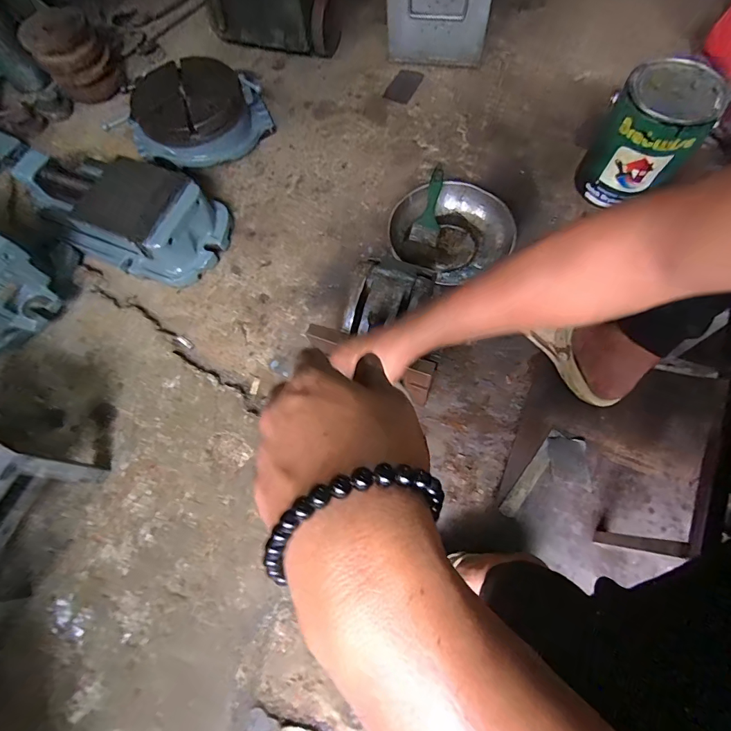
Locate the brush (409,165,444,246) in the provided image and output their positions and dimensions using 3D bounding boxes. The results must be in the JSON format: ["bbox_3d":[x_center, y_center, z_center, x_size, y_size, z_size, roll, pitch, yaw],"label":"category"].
[{"bbox_3d":[0.138,-0.329,0.807,0.055,0.022,0.166,14,83,9],"label":"brush"}]

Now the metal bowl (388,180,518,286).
[{"bbox_3d":[0.178,-0.276,0.806,0.236,0.067,0.195,34,71,16],"label":"metal bowl"}]

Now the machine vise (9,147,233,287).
[{"bbox_3d":[-0.504,-0.336,0.834,0.405,0.122,0.221,24,69,12],"label":"machine vise"}]

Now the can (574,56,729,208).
[{"bbox_3d":[0.529,-0.422,0.759,0.143,0.228,0.147,-1,69,2],"label":"can"}]

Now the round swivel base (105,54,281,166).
[{"bbox_3d":[-0.399,-0.595,0.928,0.232,0.122,0.315,34,72,16],"label":"round swivel base"}]

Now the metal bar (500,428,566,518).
[{"bbox_3d":[0.279,0.175,0.641,0.025,0.006,0.170,36,71,17],"label":"metal bar"}]

